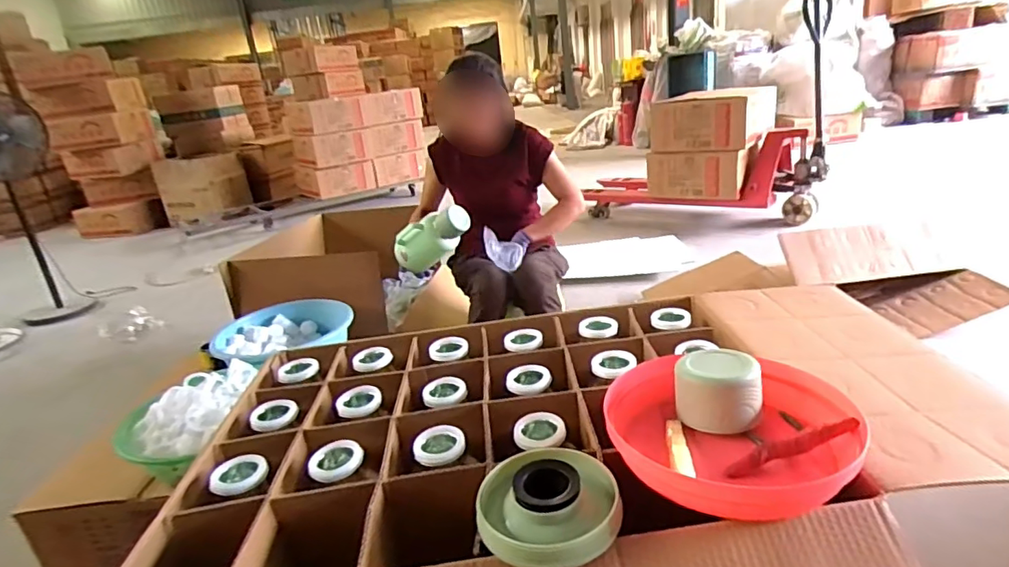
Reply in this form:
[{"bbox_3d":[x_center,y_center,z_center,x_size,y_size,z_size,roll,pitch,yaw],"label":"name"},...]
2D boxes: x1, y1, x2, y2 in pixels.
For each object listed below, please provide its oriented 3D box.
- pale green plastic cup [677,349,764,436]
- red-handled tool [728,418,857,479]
[{"bbox_3d":[0.215,0.111,0.555,0.084,0.059,0.072,4,24,23],"label":"pale green plastic cup"},{"bbox_3d":[0.260,0.147,0.501,0.124,0.015,0.013,-21,23,0],"label":"red-handled tool"}]

